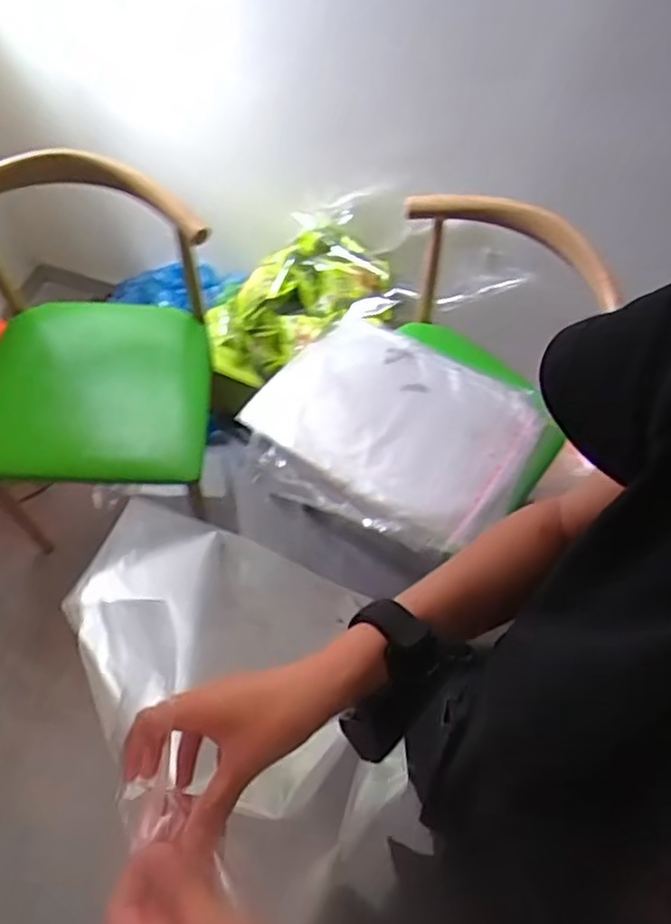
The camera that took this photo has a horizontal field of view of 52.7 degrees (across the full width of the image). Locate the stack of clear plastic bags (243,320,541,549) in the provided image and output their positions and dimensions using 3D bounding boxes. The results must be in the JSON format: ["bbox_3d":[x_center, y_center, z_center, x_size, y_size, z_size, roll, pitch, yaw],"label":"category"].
[{"bbox_3d":[0.102,-0.071,1.228,0.454,0.085,0.400,30,62,13],"label":"stack of clear plastic bags"}]

